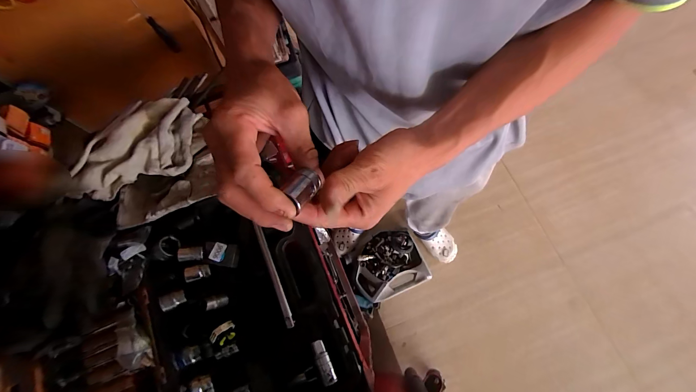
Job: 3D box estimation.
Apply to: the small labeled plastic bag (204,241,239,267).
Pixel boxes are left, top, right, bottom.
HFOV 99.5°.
[{"bbox_3d":[-0.215,0.098,0.501,0.058,0.012,0.037,7,70,3],"label":"small labeled plastic bag"}]

